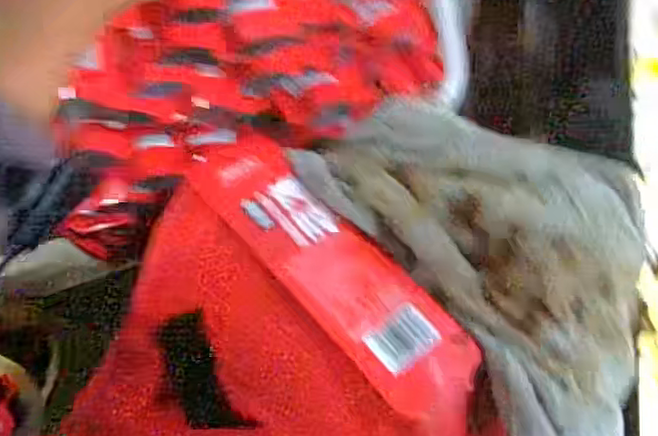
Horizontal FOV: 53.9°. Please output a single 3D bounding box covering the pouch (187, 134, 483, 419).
[{"bbox_3d":[-0.004,0.029,0.478,0.079,0.013,0.266,-32,65,-30],"label":"pouch"}]

